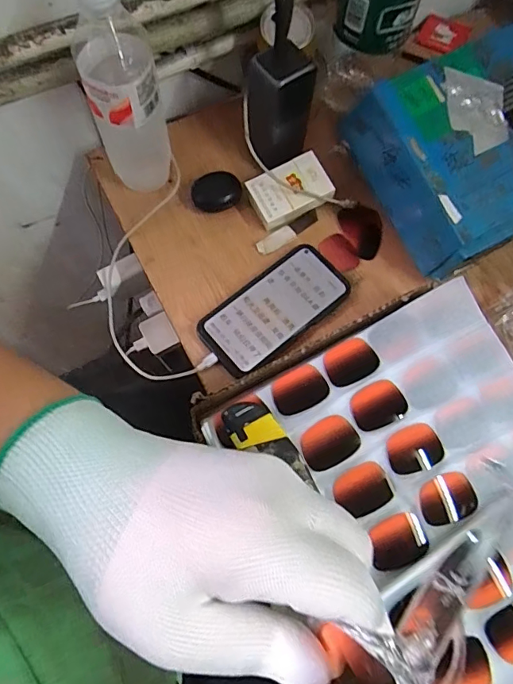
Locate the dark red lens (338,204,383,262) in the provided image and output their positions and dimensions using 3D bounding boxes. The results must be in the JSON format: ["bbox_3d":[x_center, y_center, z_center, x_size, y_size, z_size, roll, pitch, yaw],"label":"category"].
[{"bbox_3d":[0.128,-0.131,0.548,0.049,0.008,0.066,-24,73,-10],"label":"dark red lens"}]

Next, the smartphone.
[{"bbox_3d":[0.021,-0.036,0.501,0.164,0.014,0.079,-37,76,-14],"label":"smartphone"}]

